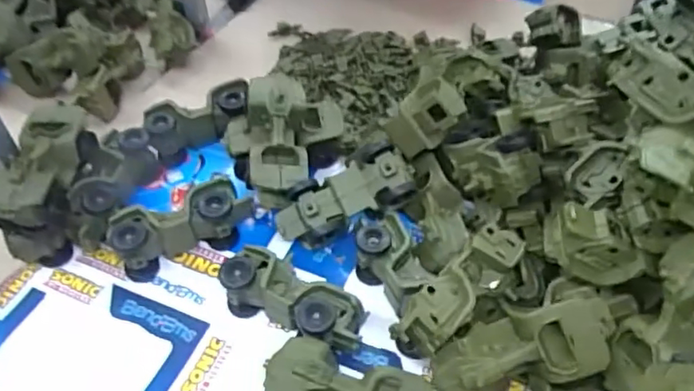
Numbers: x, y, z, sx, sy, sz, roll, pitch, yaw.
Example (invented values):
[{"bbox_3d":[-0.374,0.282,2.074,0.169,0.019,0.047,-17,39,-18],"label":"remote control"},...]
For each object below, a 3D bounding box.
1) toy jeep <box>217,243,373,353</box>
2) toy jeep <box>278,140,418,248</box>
[{"bbox_3d":[-0.061,0.130,0.731,0.174,0.076,0.073,25,54,19],"label":"toy jeep"},{"bbox_3d":[-0.005,0.003,0.801,0.188,0.058,0.079,-28,53,3],"label":"toy jeep"}]

